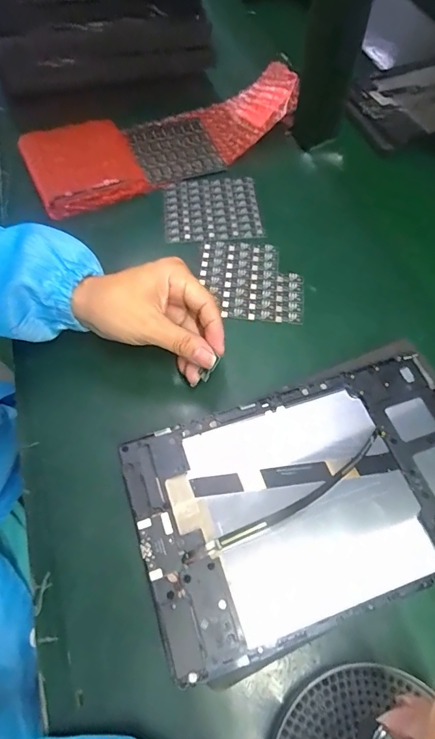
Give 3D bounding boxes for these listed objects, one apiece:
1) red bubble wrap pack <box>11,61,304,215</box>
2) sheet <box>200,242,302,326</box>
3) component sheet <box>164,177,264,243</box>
[{"bbox_3d":[-0.057,-0.276,0.500,0.330,0.049,0.126,-23,63,-14],"label":"red bubble wrap pack"},{"bbox_3d":[0.032,-0.086,0.417,0.098,0.007,0.094,5,60,2],"label":"sheet"},{"bbox_3d":[-0.005,-0.174,0.467,0.101,0.011,0.092,-4,60,-3],"label":"component sheet"}]

